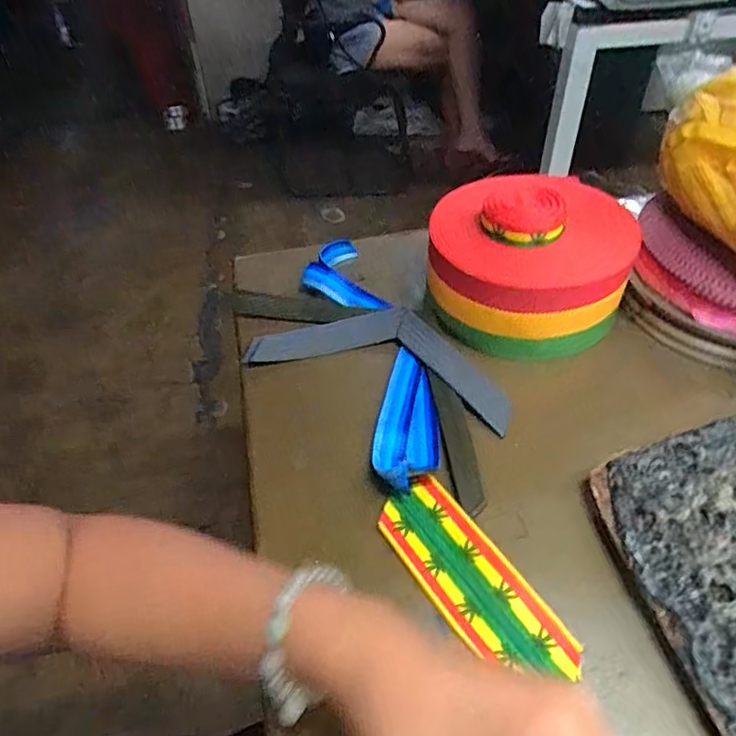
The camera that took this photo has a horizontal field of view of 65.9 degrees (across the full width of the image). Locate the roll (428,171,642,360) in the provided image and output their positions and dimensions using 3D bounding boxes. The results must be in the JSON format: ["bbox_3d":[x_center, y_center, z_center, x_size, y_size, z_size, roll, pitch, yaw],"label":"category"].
[{"bbox_3d":[0.135,-0.087,0.489,0.166,0.102,0.134,13,48,16],"label":"roll"}]

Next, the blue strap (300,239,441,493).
[{"bbox_3d":[0.002,-0.020,0.488,0.070,0.027,0.295,-15,47,-10],"label":"blue strap"}]

